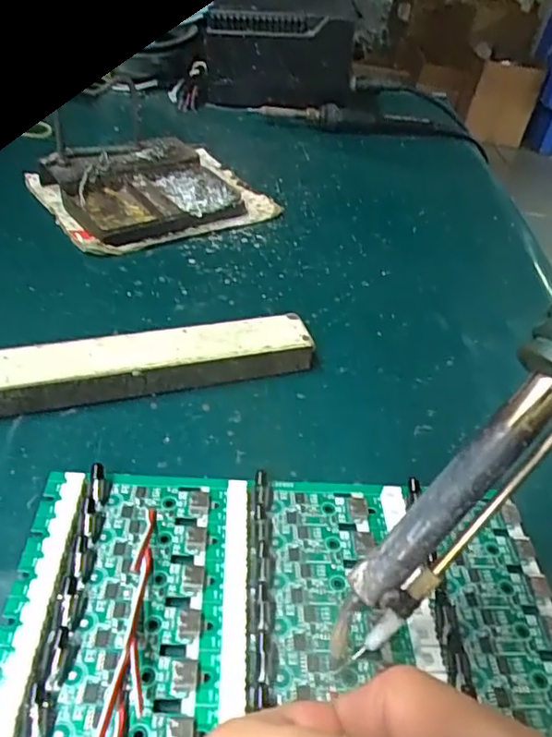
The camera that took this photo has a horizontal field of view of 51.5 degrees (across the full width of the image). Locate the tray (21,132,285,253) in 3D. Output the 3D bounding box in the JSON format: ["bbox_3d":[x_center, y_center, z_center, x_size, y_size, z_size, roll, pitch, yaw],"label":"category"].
[{"bbox_3d":[-0.086,-0.131,0.414,0.148,0.033,0.110,-21,47,-30],"label":"tray"}]

